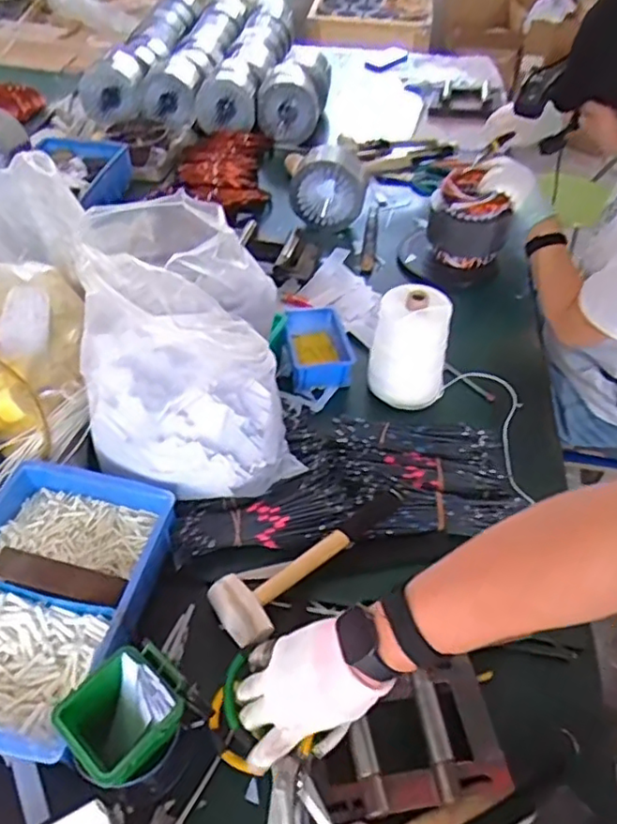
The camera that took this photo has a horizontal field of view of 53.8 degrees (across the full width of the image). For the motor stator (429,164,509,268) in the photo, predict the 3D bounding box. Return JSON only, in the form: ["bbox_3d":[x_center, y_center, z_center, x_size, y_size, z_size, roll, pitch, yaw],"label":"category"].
[{"bbox_3d":[0.308,-0.366,1.167,0.138,0.160,0.138,12,47,10],"label":"motor stator"}]

